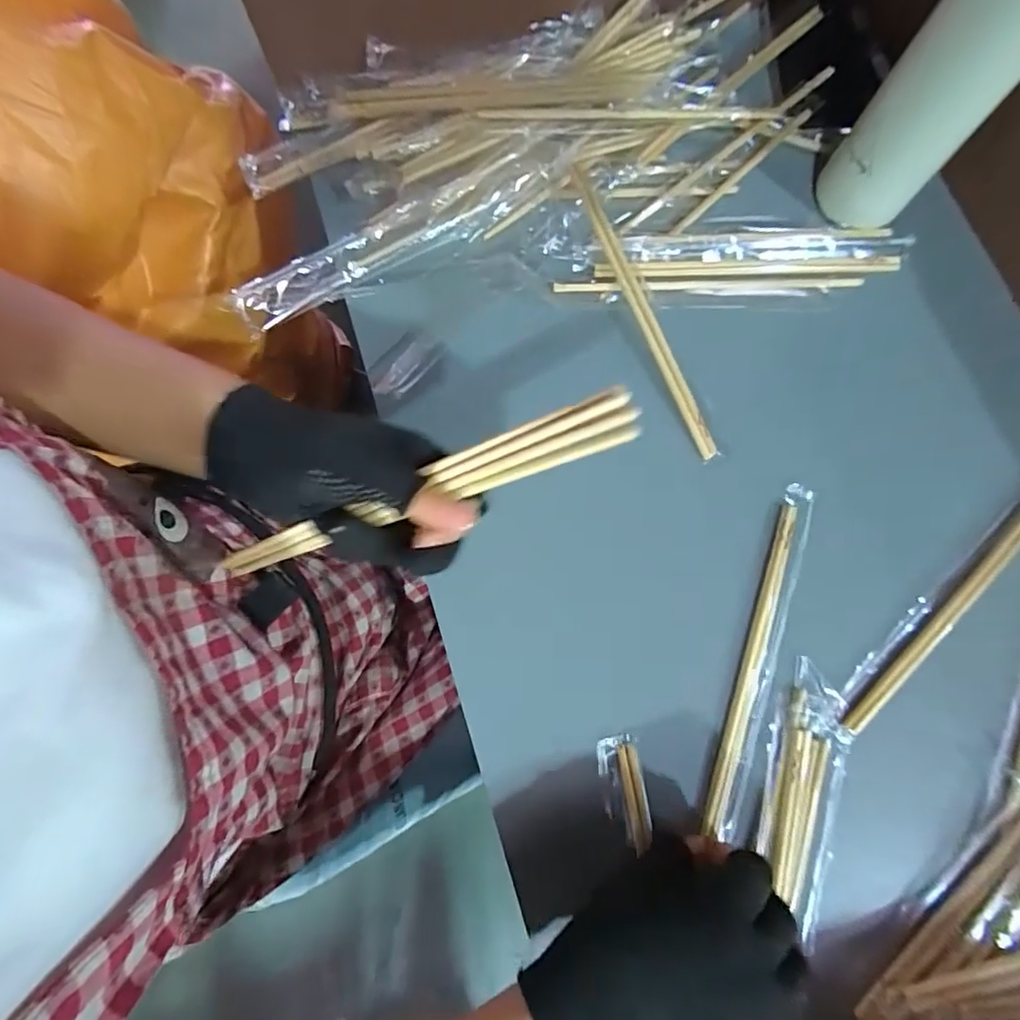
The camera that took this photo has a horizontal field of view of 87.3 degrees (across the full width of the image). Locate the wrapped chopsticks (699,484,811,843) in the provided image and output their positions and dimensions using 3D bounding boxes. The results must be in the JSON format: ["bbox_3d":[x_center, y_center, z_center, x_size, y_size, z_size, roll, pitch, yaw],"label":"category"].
[{"bbox_3d":[0.169,0.095,0.356,0.023,0.007,0.232,19,78,4],"label":"wrapped chopsticks"}]

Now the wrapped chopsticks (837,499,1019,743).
[{"bbox_3d":[0.302,0.052,0.359,0.249,0.007,0.029,-43,81,-9],"label":"wrapped chopsticks"}]

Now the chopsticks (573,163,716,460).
[{"bbox_3d":[0.097,-0.152,0.396,0.017,0.012,0.240,-20,78,-5],"label":"chopsticks"}]

